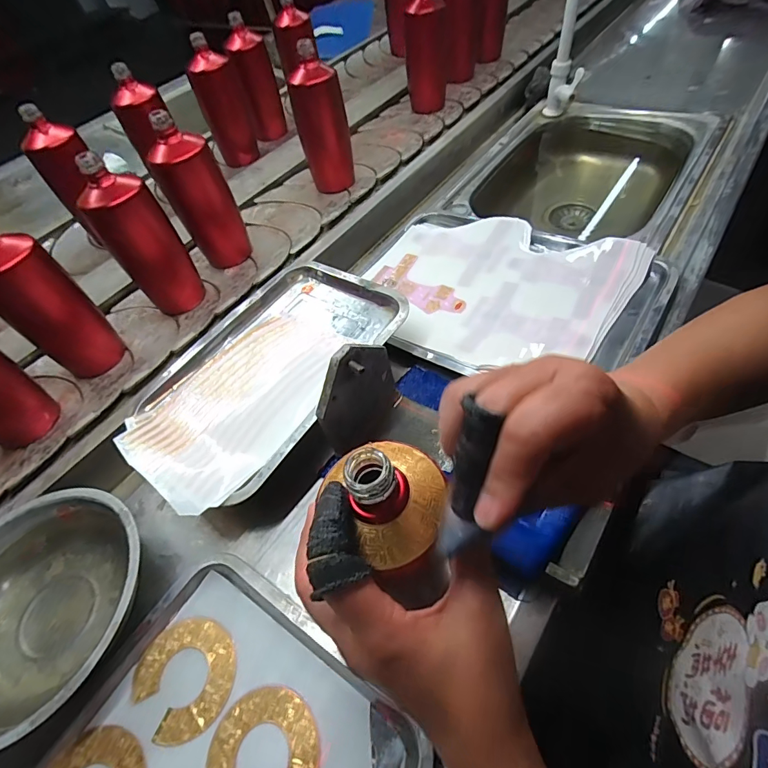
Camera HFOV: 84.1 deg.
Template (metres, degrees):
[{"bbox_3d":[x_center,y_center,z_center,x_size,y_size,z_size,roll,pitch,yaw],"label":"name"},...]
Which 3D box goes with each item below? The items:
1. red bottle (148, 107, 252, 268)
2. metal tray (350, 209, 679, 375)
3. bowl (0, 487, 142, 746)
[{"bbox_3d":[-0.256,-0.258,0.612,0.073,0.197,0.068,20,61,17],"label":"red bottle"},{"bbox_3d":[0.135,-0.131,0.571,0.394,0.022,0.285,28,62,31],"label":"metal tray"},{"bbox_3d":[-0.305,0.188,0.370,0.189,0.049,0.194,-2,57,4],"label":"bowl"}]

